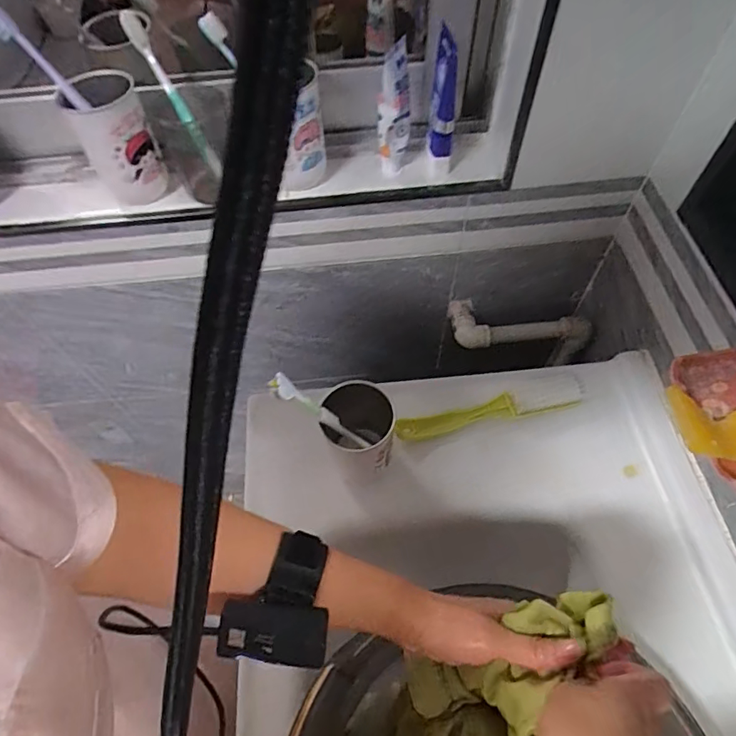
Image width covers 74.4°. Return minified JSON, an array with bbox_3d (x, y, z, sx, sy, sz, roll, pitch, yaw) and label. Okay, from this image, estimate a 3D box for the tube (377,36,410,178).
[{"bbox_3d":[0.030,-0.285,0.555,0.034,0.144,0.037,10,60,8],"label":"tube"}]

